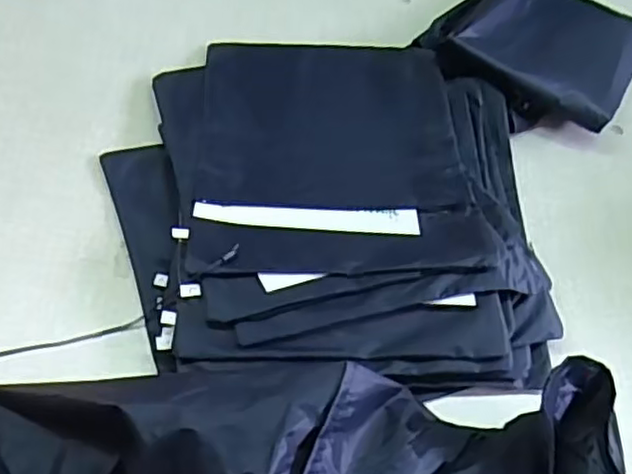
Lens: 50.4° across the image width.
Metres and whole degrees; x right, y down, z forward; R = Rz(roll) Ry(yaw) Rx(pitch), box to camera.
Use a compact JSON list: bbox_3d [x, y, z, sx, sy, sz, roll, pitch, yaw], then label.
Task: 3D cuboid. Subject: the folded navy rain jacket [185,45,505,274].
[{"bbox_3d":[0.019,-0.101,0.702,0.272,0.017,0.355,0,48,-6],"label":"folded navy rain jacket"}]

